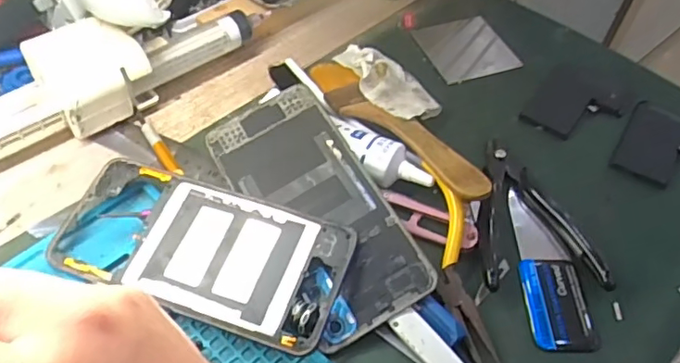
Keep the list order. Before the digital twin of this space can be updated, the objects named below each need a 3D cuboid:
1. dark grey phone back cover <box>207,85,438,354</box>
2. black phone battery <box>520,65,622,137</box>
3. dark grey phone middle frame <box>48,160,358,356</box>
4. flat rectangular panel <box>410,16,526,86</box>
[{"bbox_3d":[-0.015,0.013,0.332,0.071,0.004,0.157,-30,65,-7],"label":"dark grey phone back cover"},{"bbox_3d":[0.172,-0.056,0.418,0.057,0.005,0.073,29,55,17],"label":"black phone battery"},{"bbox_3d":[-0.077,0.036,0.317,0.162,0.008,0.076,17,60,13],"label":"dark grey phone middle frame"},{"bbox_3d":[0.102,-0.108,0.460,0.066,0.004,0.068,-14,54,-16],"label":"flat rectangular panel"}]

